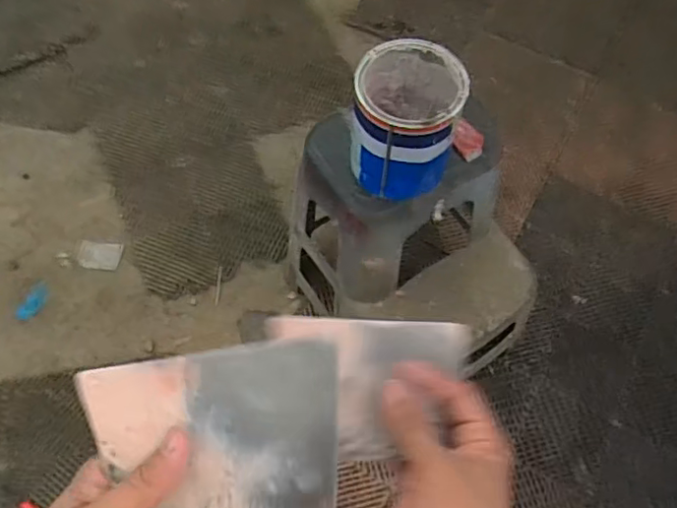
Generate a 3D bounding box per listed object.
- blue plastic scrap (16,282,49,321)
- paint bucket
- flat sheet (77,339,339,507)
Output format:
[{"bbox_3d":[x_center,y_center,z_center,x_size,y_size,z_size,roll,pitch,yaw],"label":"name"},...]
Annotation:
[{"bbox_3d":[-0.788,0.125,1.561,0.045,0.027,0.107,29,80,11],"label":"blue plastic scrap"},{"bbox_3d":[0.103,-0.212,0.960,0.167,0.206,0.175,10,63,4],"label":"paint bucket"},{"bbox_3d":[-0.066,0.105,0.335,0.136,0.005,0.099,-10,83,0],"label":"flat sheet"}]

